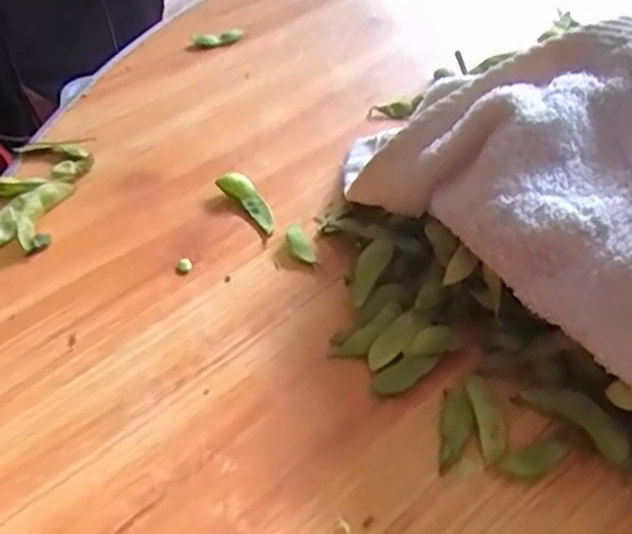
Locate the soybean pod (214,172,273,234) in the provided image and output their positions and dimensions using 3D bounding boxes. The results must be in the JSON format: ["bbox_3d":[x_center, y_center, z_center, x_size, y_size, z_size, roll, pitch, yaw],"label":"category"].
[{"bbox_3d":[-0.035,-0.036,0.381,0.013,0.012,0.046,-32,53,-26],"label":"soybean pod"}]

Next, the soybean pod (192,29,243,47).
[{"bbox_3d":[-0.070,-0.165,0.506,0.035,0.008,0.008,-17,48,-14],"label":"soybean pod"}]

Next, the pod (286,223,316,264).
[{"bbox_3d":[-0.008,-0.012,0.361,0.012,0.004,0.029,-14,47,-11],"label":"pod"}]

